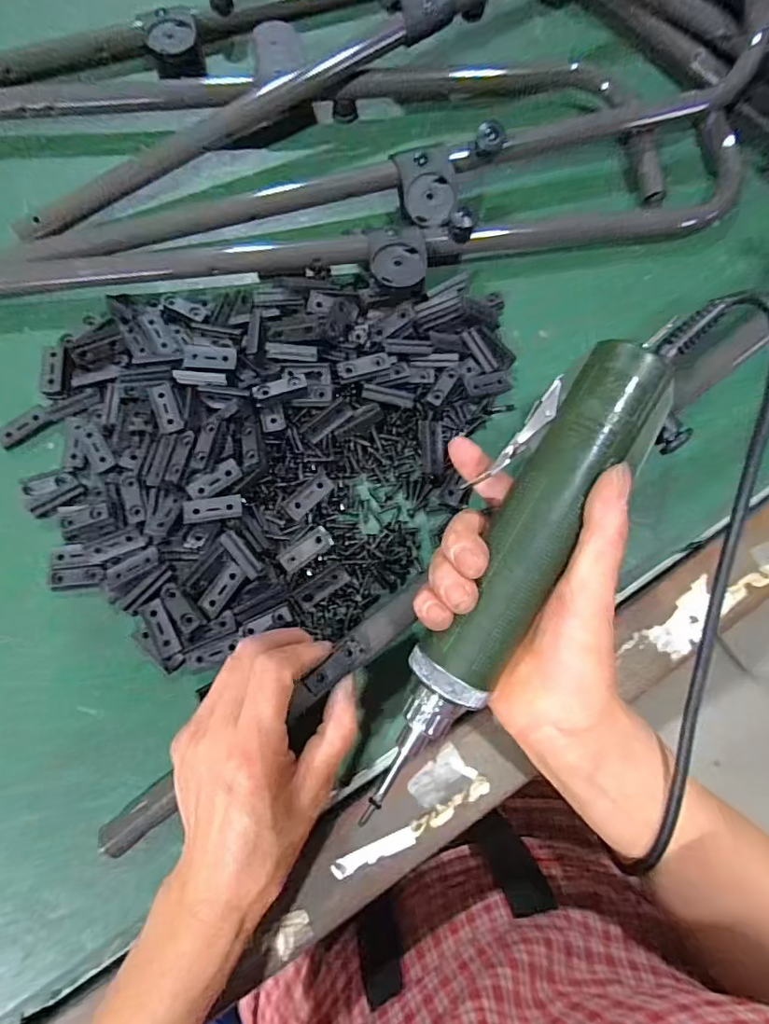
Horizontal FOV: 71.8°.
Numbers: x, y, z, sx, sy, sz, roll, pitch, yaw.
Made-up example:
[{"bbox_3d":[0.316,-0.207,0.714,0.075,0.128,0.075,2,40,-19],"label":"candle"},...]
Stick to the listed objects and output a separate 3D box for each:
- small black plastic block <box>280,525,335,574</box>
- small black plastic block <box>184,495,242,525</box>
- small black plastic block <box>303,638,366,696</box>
[{"bbox_3d":[-0.048,0.024,0.332,0.035,0.004,0.013,-37,80,-22],"label":"small black plastic block"},{"bbox_3d":[-0.105,-0.002,0.326,0.033,0.008,0.015,-9,77,-4],"label":"small black plastic block"},{"bbox_3d":[-0.026,0.084,0.286,0.034,0.006,0.012,-42,81,-8],"label":"small black plastic block"}]

